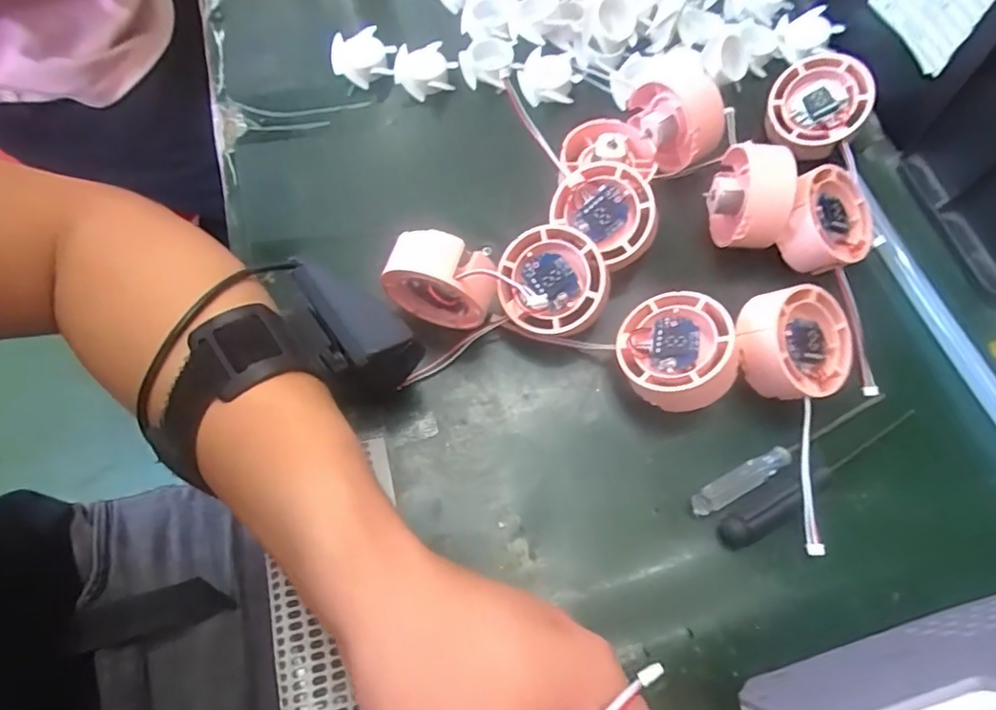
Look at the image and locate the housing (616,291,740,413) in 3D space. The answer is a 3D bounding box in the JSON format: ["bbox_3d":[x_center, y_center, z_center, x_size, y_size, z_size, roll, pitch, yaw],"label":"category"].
[{"bbox_3d":[0.088,-0.001,0.279,0.052,0.025,0.054,5,64,31],"label":"housing"}]

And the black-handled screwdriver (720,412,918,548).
[{"bbox_3d":[0.157,0.057,0.271,0.120,0.012,0.015,-26,70,-12],"label":"black-handled screwdriver"}]

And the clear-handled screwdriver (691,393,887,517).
[{"bbox_3d":[0.144,0.045,0.279,0.118,0.011,0.011,-28,70,-12],"label":"clear-handled screwdriver"}]

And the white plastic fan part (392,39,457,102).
[{"bbox_3d":[-0.047,-0.185,0.374,0.037,0.022,0.029,-27,70,-12],"label":"white plastic fan part"}]

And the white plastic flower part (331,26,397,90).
[{"bbox_3d":[-0.088,-0.195,0.373,0.040,0.019,0.029,-22,69,-10],"label":"white plastic flower part"}]

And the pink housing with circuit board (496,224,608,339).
[{"bbox_3d":[0.028,-0.037,0.289,0.052,0.023,0.052,-2,88,6],"label":"pink housing with circuit board"}]

